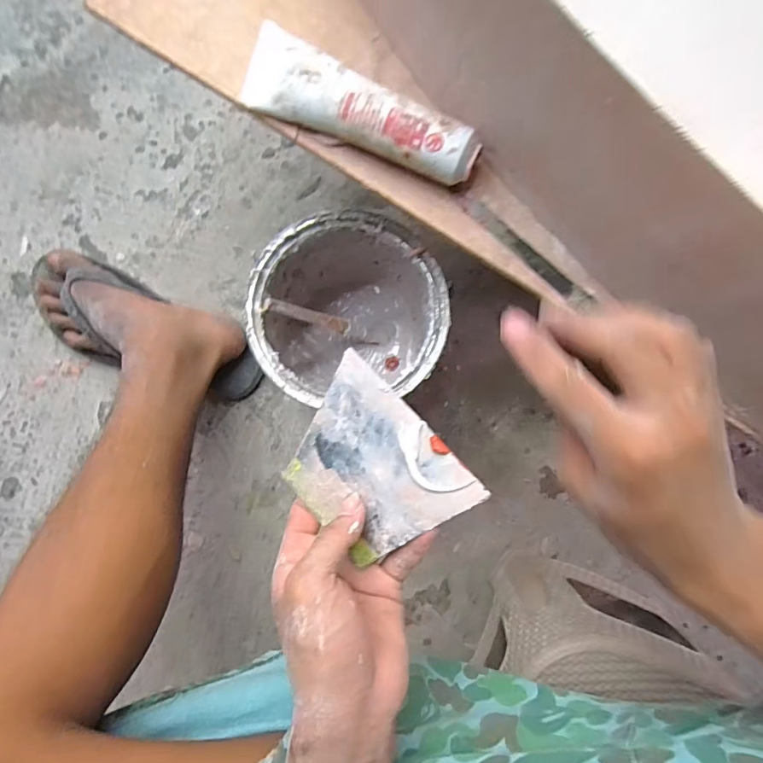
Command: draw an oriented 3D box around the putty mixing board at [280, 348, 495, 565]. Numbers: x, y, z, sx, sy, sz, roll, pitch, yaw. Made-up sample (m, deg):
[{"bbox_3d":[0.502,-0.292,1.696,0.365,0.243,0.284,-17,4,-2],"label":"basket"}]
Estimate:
[{"bbox_3d":[-0.008,0.056,0.294,0.110,0.004,0.096,45,110,16],"label":"putty mixing board"}]

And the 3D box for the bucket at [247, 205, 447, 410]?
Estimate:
[{"bbox_3d":[-0.029,-0.061,0.489,0.163,0.206,0.155,0,87,1],"label":"bucket"}]

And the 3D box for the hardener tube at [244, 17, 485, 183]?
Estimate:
[{"bbox_3d":[-0.015,-0.176,0.318,0.163,0.036,0.044,31,87,2],"label":"hardener tube"}]

